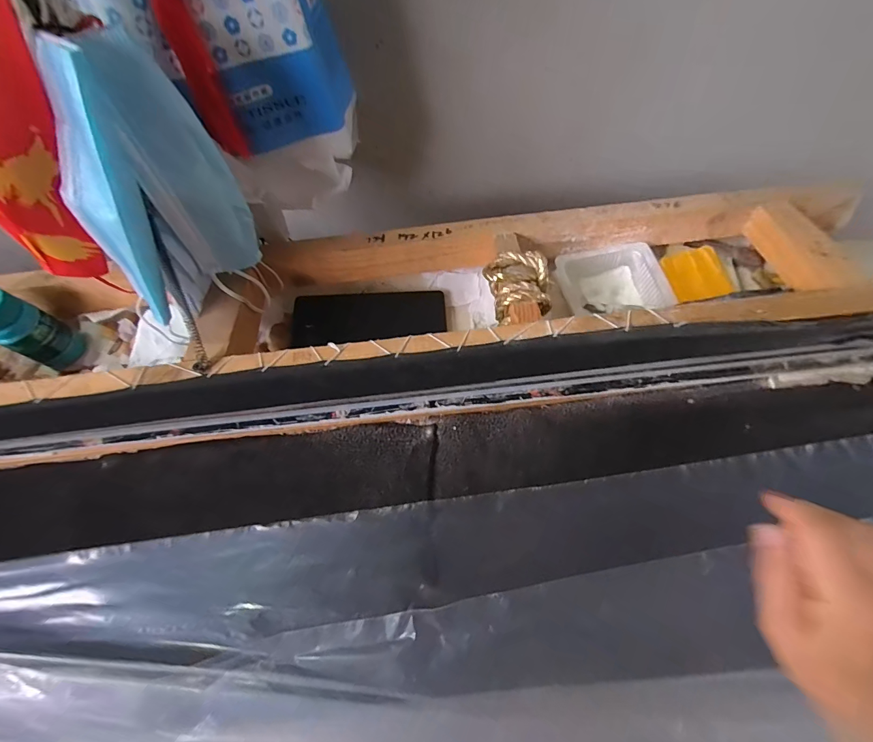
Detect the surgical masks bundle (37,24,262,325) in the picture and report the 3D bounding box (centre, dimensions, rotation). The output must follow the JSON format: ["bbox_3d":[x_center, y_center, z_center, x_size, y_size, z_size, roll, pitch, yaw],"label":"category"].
[{"bbox_3d":[-0.201,-0.118,0.285,0.048,0.182,0.106,32,72,16],"label":"surgical masks bundle"}]

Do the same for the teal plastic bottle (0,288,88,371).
[{"bbox_3d":[-0.413,-0.040,0.397,0.041,0.100,0.045,20,69,12],"label":"teal plastic bottle"}]

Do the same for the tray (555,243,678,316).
[{"bbox_3d":[0.181,-0.092,0.418,0.099,0.038,0.078,-9,66,-1],"label":"tray"}]

